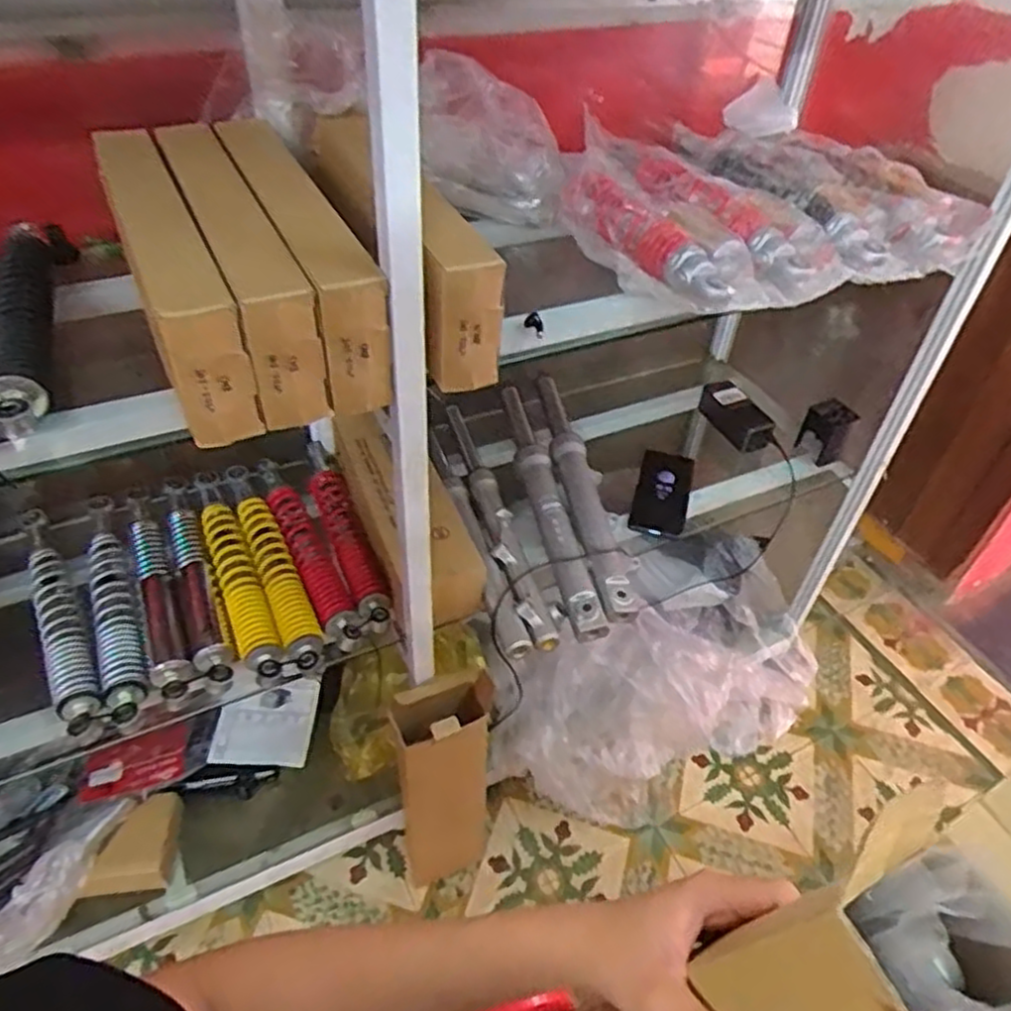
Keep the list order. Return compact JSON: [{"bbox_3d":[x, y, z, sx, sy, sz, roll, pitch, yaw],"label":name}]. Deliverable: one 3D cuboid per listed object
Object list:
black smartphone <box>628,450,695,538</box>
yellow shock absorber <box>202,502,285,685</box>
[{"bbox_3d":[0.228,-0.017,1.056,0.078,0.015,0.149,17,56,4],"label":"black smartphone"},{"bbox_3d":[-0.311,0.100,0.862,0.046,0.038,0.260,-19,48,-22],"label":"yellow shock absorber"}]

